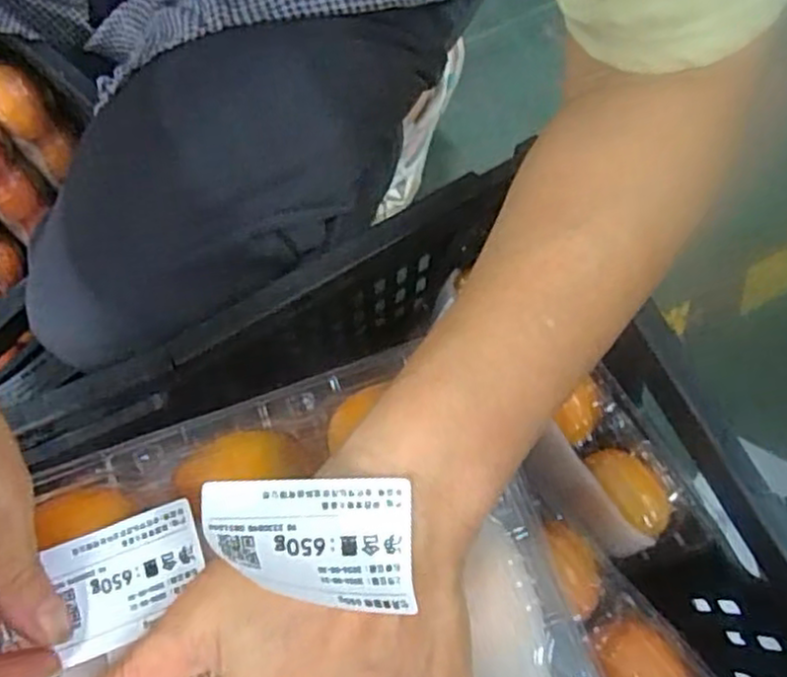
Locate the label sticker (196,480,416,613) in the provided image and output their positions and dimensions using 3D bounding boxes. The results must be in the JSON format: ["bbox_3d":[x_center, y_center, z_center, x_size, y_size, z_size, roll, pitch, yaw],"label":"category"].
[{"bbox_3d":[-0.025,0.057,0.202,0.057,0.016,0.033,4,71,0],"label":"label sticker"}]

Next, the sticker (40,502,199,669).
[{"bbox_3d":[-0.092,0.084,0.248,0.052,0.004,0.040,-19,73,-8],"label":"sticker"}]

